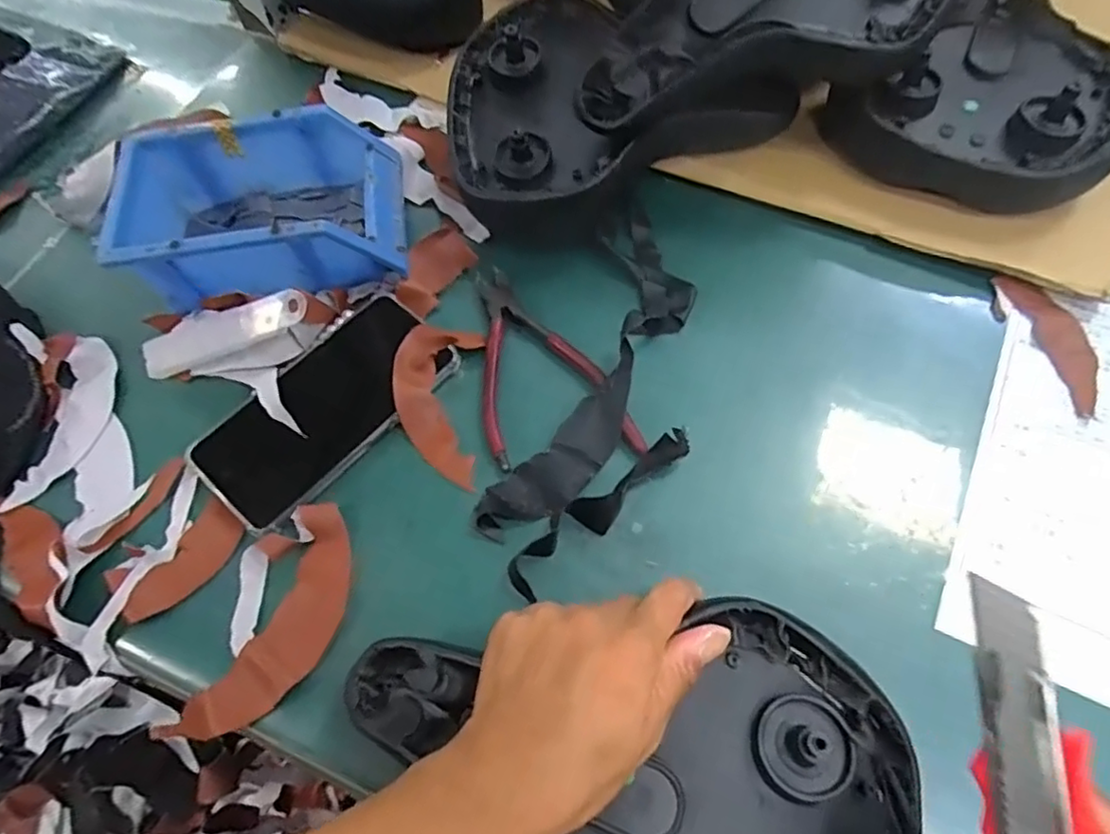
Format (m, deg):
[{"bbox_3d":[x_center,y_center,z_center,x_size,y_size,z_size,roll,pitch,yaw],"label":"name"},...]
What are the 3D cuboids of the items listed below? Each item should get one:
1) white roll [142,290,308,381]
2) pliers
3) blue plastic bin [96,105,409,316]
[{"bbox_3d":[-0.215,-0.058,0.413,0.127,0.017,0.030,-16,62,16],"label":"white roll"},{"bbox_3d":[-0.003,-0.043,0.409,0.094,0.013,0.152,-8,63,-1],"label":"pliers"},{"bbox_3d":[-0.197,-0.141,0.436,0.177,0.071,0.121,-9,63,-2],"label":"blue plastic bin"}]

